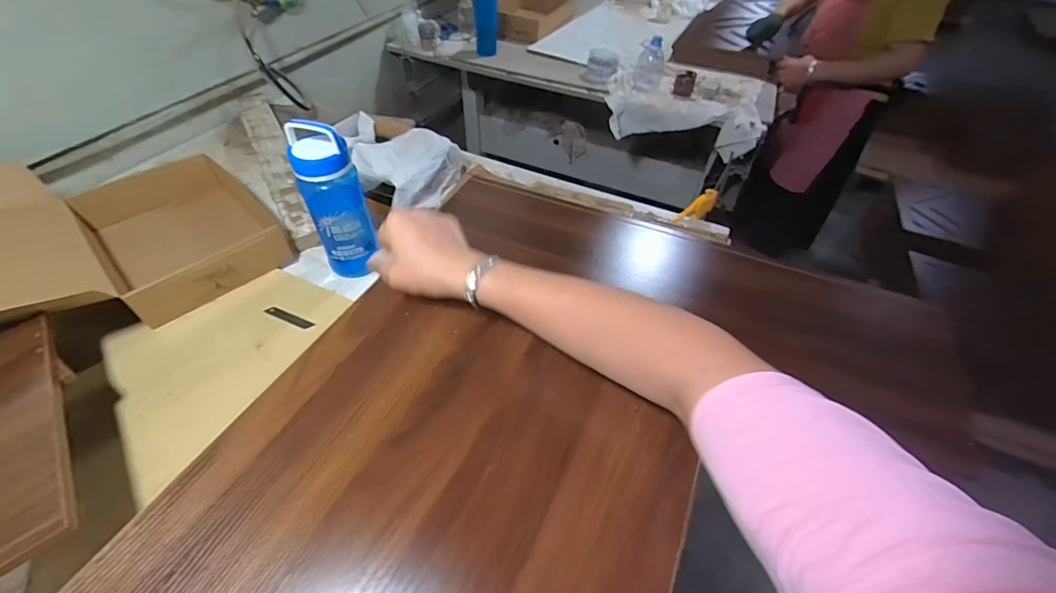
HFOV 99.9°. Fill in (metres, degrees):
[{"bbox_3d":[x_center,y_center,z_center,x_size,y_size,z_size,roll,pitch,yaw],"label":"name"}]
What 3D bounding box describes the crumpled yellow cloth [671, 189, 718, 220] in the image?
[{"bbox_3d":[0.389,-0.205,1.032,0.109,0.049,0.030,-32,51,9],"label":"crumpled yellow cloth"}]

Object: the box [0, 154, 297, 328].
[{"bbox_3d":[-0.789,-0.100,0.768,0.588,0.202,0.453,-32,56,-26],"label":"box"}]

